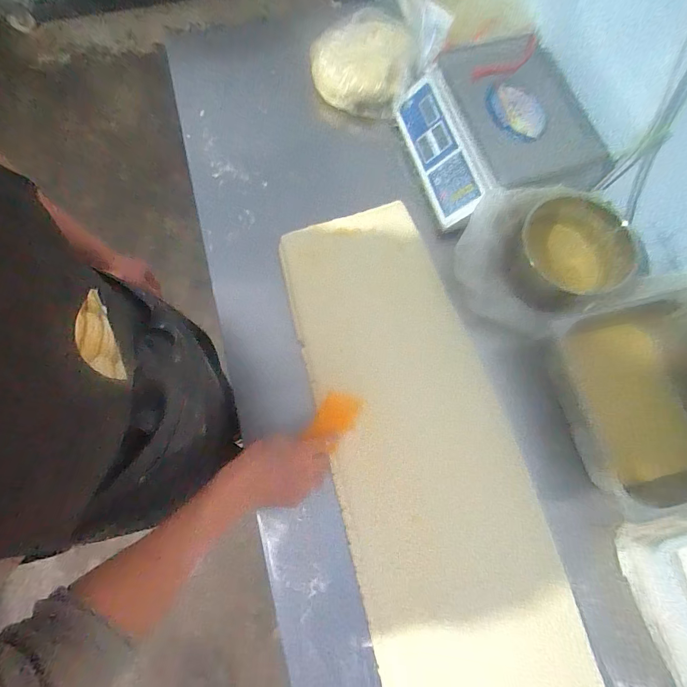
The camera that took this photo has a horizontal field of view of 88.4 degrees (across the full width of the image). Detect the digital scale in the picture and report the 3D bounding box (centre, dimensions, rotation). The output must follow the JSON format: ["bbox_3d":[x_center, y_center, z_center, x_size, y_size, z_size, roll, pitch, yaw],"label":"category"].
[{"bbox_3d":[0.311,-0.440,0.728,0.324,0.103,0.358,-19,76,-6],"label":"digital scale"}]

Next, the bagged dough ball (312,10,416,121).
[{"bbox_3d":[0.056,-0.652,0.823,0.223,0.108,0.250,23,75,5],"label":"bagged dough ball"}]

